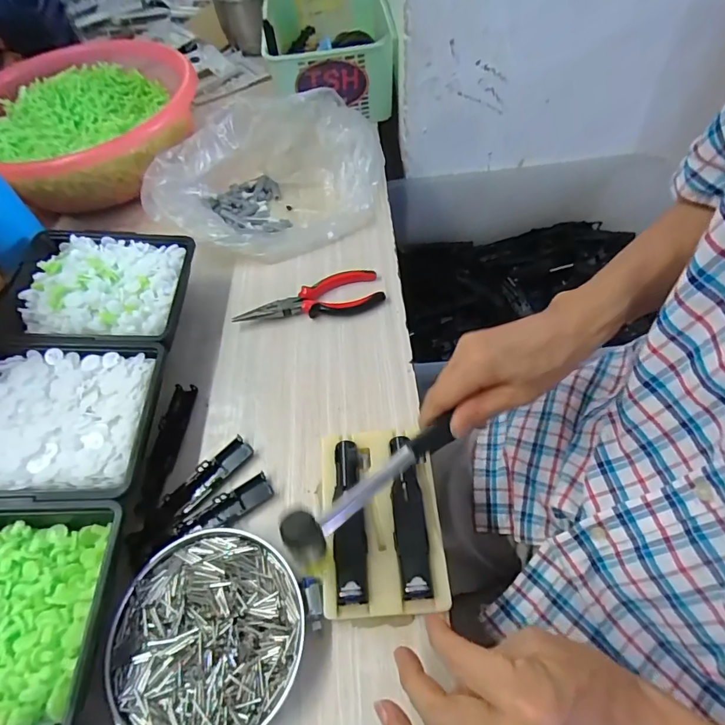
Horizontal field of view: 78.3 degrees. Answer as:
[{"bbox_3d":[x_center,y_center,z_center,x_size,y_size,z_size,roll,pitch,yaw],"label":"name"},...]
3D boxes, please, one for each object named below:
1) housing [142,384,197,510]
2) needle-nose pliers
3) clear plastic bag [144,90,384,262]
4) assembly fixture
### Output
[{"bbox_3d":[-0.178,0.072,0.406,0.020,0.010,0.115,3,56,4],"label":"housing"},{"bbox_3d":[-0.058,-0.071,0.490,0.156,0.018,0.052,-8,56,-4],"label":"needle-nose pliers"},{"bbox_3d":[-0.109,-0.225,0.548,0.291,0.094,0.176,-26,59,-15],"label":"clear plastic bag"},{"bbox_3d":[0.014,0.120,0.351,0.088,0.035,0.138,-5,56,-1],"label":"assembly fixture"}]

